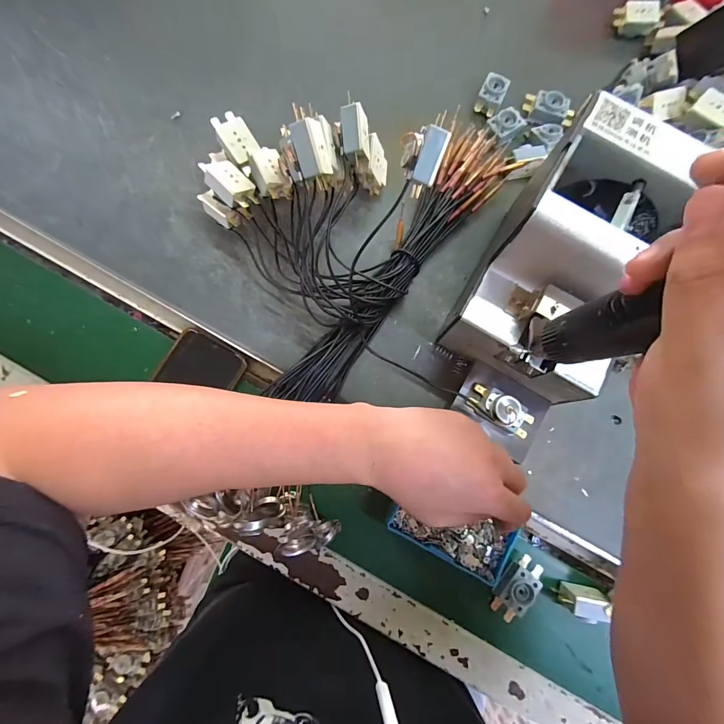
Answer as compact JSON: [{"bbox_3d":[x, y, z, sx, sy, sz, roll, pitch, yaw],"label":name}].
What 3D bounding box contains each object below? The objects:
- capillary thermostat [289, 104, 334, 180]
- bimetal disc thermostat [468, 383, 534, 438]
[{"bbox_3d":[-0.039,-0.166,0.282,0.021,0.026,0.042,-8,118,12],"label":"capillary thermostat"},{"bbox_3d":[0.126,0.044,0.323,0.060,0.018,0.026,31,80,3],"label":"bimetal disc thermostat"}]

